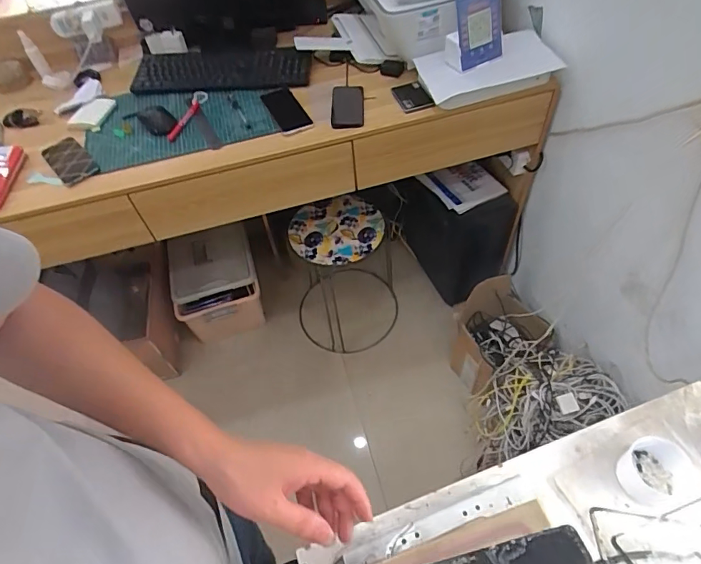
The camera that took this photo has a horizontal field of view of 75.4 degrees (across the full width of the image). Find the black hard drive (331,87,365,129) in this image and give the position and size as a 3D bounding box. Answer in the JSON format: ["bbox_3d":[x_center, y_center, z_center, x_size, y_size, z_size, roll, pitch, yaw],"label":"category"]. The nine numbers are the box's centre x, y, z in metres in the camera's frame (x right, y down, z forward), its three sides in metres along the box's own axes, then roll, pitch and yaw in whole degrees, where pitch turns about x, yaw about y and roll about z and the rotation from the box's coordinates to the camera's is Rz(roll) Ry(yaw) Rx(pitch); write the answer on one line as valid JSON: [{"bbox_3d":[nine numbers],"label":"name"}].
[{"bbox_3d":[-0.006,-0.397,1.026,0.071,0.019,0.151,-2,53,4],"label":"black hard drive"}]

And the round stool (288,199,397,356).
[{"bbox_3d":[-0.011,-0.020,1.468,0.300,0.451,0.305,-3,53,4],"label":"round stool"}]

